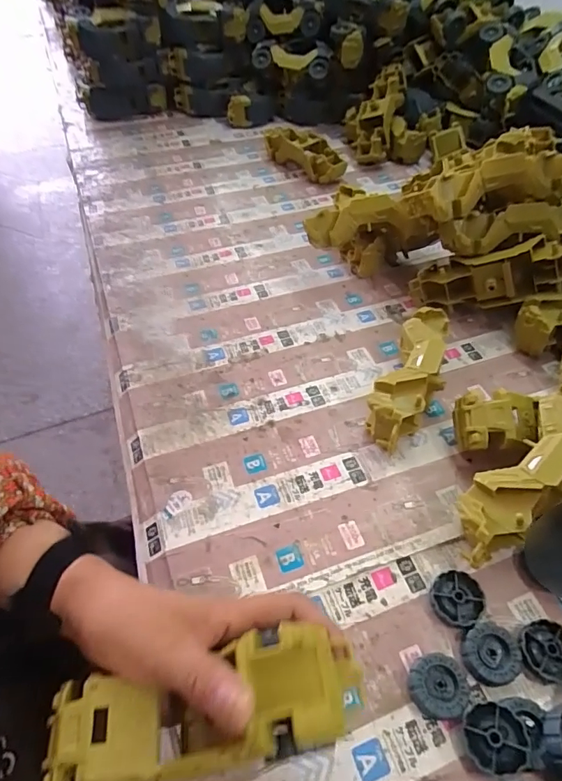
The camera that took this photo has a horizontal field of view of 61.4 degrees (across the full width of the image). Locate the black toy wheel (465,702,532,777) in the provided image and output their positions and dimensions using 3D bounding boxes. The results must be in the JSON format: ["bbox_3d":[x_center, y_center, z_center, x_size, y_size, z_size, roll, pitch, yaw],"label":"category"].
[{"bbox_3d":[0.138,0.221,0.300,0.036,0.010,0.037,-16,57,26],"label":"black toy wheel"}]

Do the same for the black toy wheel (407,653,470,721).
[{"bbox_3d":[0.107,0.203,0.323,0.039,0.012,0.036,-2,49,1],"label":"black toy wheel"}]

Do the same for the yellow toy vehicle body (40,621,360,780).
[{"bbox_3d":[-0.042,0.175,0.252,0.167,0.051,0.055,-17,49,3],"label":"yellow toy vehicle body"}]

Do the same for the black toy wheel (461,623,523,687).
[{"bbox_3d":[0.148,0.185,0.332,0.037,0.011,0.036,-1,49,1],"label":"black toy wheel"}]

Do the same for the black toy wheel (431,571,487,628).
[{"bbox_3d":[0.132,0.156,0.355,0.037,0.011,0.039,-1,49,1],"label":"black toy wheel"}]

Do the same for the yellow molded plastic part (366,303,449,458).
[{"bbox_3d":[0.129,-0.012,0.468,0.051,0.057,0.165,21,53,19],"label":"yellow molded plastic part"}]

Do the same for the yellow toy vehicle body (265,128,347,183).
[{"bbox_3d":[0.039,-0.409,0.813,0.057,0.050,0.173,-37,57,-26],"label":"yellow toy vehicle body"}]

